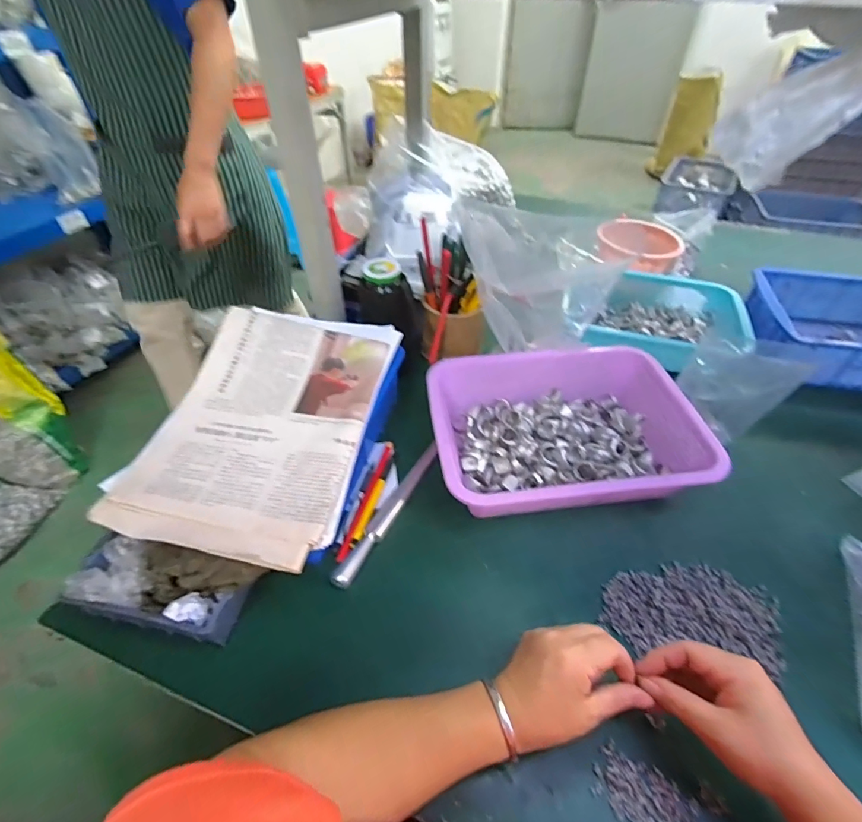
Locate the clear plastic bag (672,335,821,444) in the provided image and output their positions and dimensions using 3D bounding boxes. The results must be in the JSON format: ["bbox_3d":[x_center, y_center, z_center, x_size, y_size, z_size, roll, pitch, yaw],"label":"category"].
[{"bbox_3d":[0.378,-0.039,0.541,0.123,0.130,0.072,-29,36,18],"label":"clear plastic bag"}]

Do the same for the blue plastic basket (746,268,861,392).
[{"bbox_3d":[0.606,-0.120,0.634,0.259,0.090,0.206,13,47,13],"label":"blue plastic basket"}]

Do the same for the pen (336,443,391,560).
[{"bbox_3d":[-0.075,0.101,0.516,0.011,0.008,0.157,11,47,11],"label":"pen"}]

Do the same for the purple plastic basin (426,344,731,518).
[{"bbox_3d":[0.152,0.023,0.534,0.295,0.077,0.215,-4,46,-3],"label":"purple plastic basin"}]

